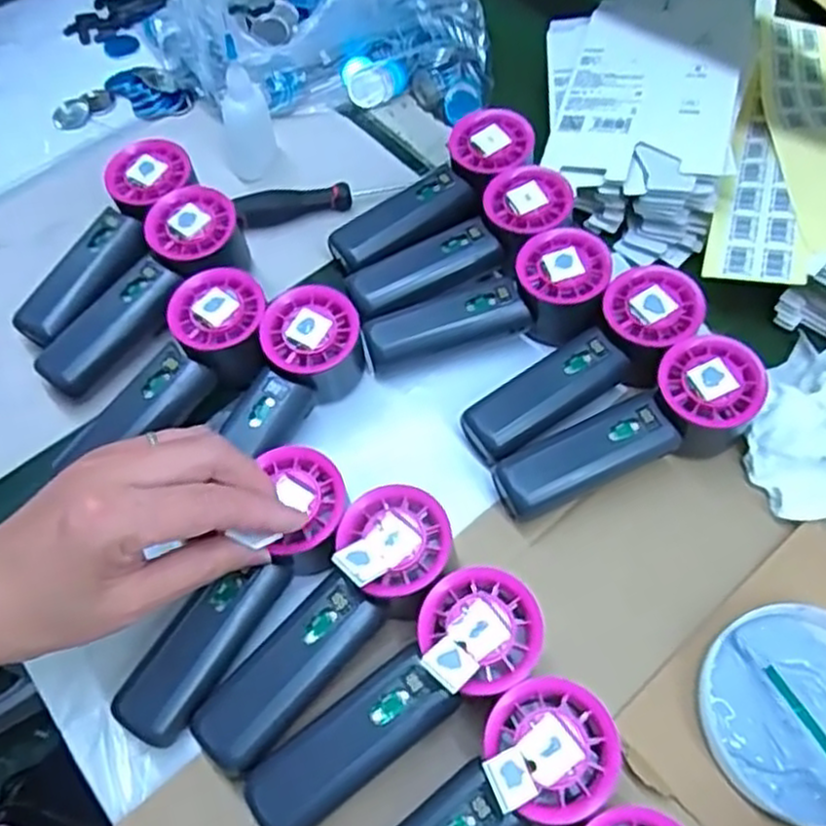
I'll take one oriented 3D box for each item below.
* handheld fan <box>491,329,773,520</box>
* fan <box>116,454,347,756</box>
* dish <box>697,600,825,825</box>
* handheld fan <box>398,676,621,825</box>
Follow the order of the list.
[{"bbox_3d":[0.122,0.016,0.422,0.149,0.059,0.050,-25,63,-15],"label":"handheld fan"},{"bbox_3d":[-0.088,0.090,0.380,0.048,0.034,0.154,30,76,16],"label":"fan"},{"bbox_3d":[0.191,0.146,0.366,0.094,0.023,0.094,1,60,-1],"label":"dish"},{"bbox_3d":[0.019,0.179,0.326,0.150,0.065,0.053,-29,65,-17],"label":"handheld fan"}]

